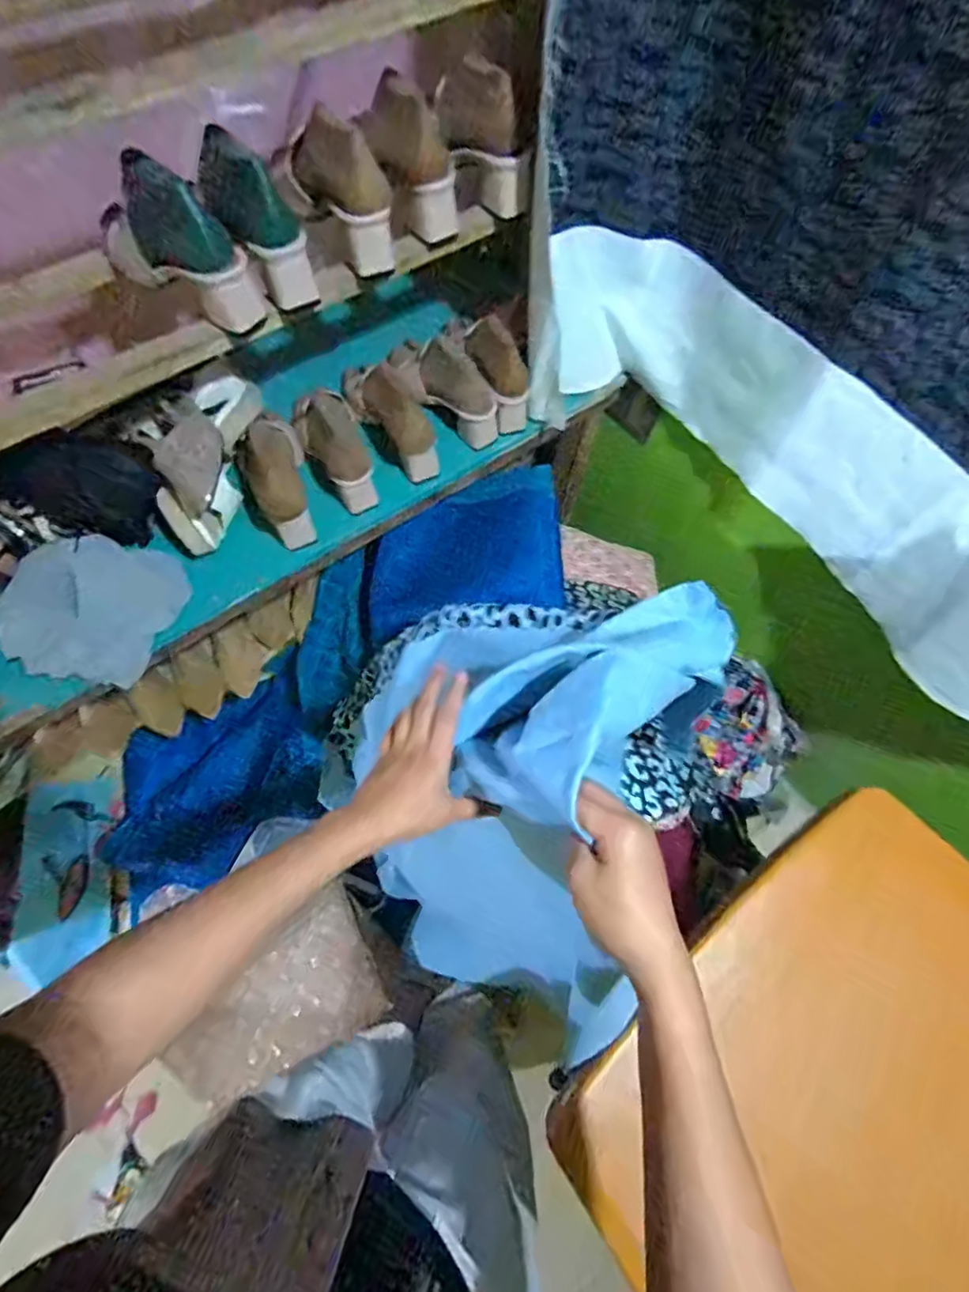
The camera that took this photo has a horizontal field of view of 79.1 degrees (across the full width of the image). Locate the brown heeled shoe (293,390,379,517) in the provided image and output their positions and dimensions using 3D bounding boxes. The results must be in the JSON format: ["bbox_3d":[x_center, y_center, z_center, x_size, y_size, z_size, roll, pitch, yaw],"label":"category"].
[{"bbox_3d":[-0.196,-0.272,0.804,0.083,0.067,0.163,-25,88,-13],"label":"brown heeled shoe"}]

